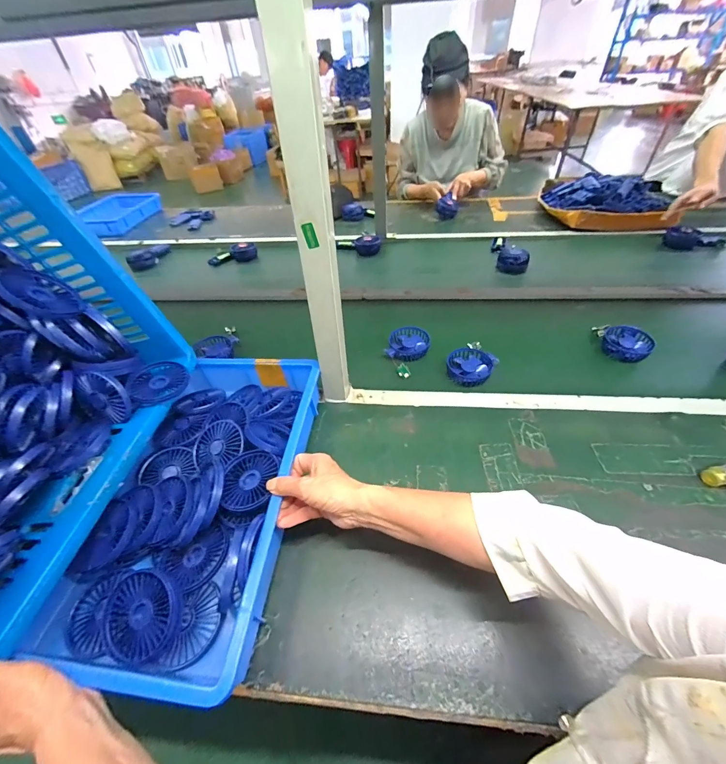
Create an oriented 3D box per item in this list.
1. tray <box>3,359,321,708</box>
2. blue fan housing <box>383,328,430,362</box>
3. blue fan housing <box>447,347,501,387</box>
[{"bbox_3d":[-0.227,0.138,0.467,0.259,0.084,0.420,3,47,6],"label":"tray"},{"bbox_3d":[0.100,-0.081,0.726,0.088,0.027,0.092,7,47,10],"label":"blue fan housing"},{"bbox_3d":[0.211,-0.031,0.664,0.089,0.021,0.094,-2,46,2],"label":"blue fan housing"}]

